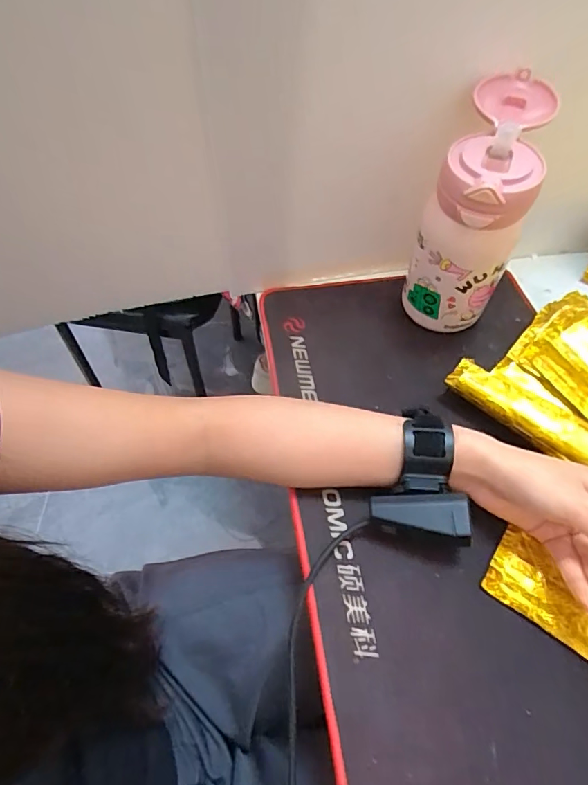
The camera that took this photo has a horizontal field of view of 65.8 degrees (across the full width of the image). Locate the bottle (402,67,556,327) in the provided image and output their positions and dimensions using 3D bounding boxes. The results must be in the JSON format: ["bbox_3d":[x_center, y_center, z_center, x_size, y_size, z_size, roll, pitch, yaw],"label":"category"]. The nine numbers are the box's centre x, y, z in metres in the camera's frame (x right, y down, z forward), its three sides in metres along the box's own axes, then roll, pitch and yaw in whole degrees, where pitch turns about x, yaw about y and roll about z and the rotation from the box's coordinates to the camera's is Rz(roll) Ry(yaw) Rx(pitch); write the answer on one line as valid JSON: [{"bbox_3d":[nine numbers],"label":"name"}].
[{"bbox_3d":[0.163,-0.154,0.424,0.080,0.195,0.139,20,56,13],"label":"bottle"}]

